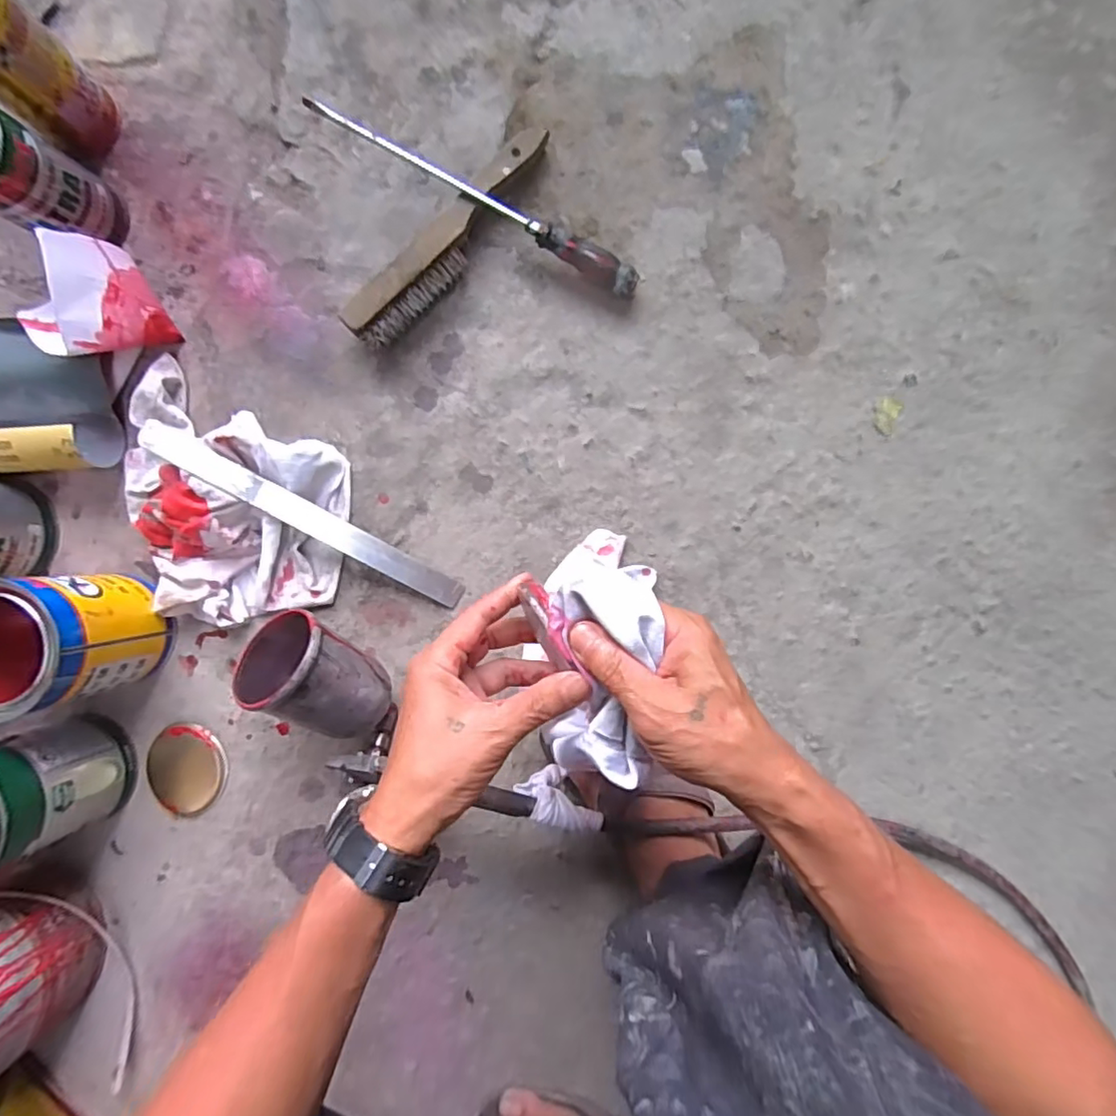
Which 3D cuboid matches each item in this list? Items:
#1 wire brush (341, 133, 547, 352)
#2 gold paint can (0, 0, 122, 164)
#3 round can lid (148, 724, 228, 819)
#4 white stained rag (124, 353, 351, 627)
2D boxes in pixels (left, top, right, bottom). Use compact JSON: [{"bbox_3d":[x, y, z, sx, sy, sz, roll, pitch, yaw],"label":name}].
[{"bbox_3d":[-0.094,-0.285,0.530,0.051,0.041,0.248,45,93,-4],"label":"wire brush"},{"bbox_3d":[-0.438,-0.404,0.479,0.064,0.148,0.073,41,93,-3],"label":"gold paint can"},{"bbox_3d":[-0.345,0.199,0.547,0.080,0.006,0.083,4,91,9],"label":"round can lid"},{"bbox_3d":[-0.293,-0.054,0.525,0.194,0.078,0.235,2,94,-1],"label":"white stained rag"}]

